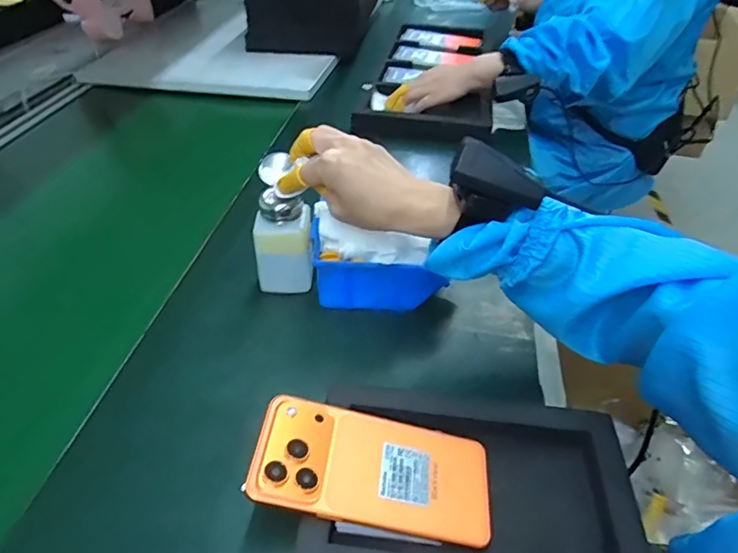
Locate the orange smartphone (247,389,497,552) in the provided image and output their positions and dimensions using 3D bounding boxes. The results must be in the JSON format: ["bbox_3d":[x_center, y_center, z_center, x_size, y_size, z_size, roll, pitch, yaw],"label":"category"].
[{"bbox_3d":[0.005,0.131,0.341,0.160,0.005,0.076,15,44,-4],"label":"orange smartphone"}]

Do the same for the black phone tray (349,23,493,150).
[{"bbox_3d":[0.132,-0.393,0.945,0.227,0.045,0.529,10,43,11],"label":"black phone tray"}]

